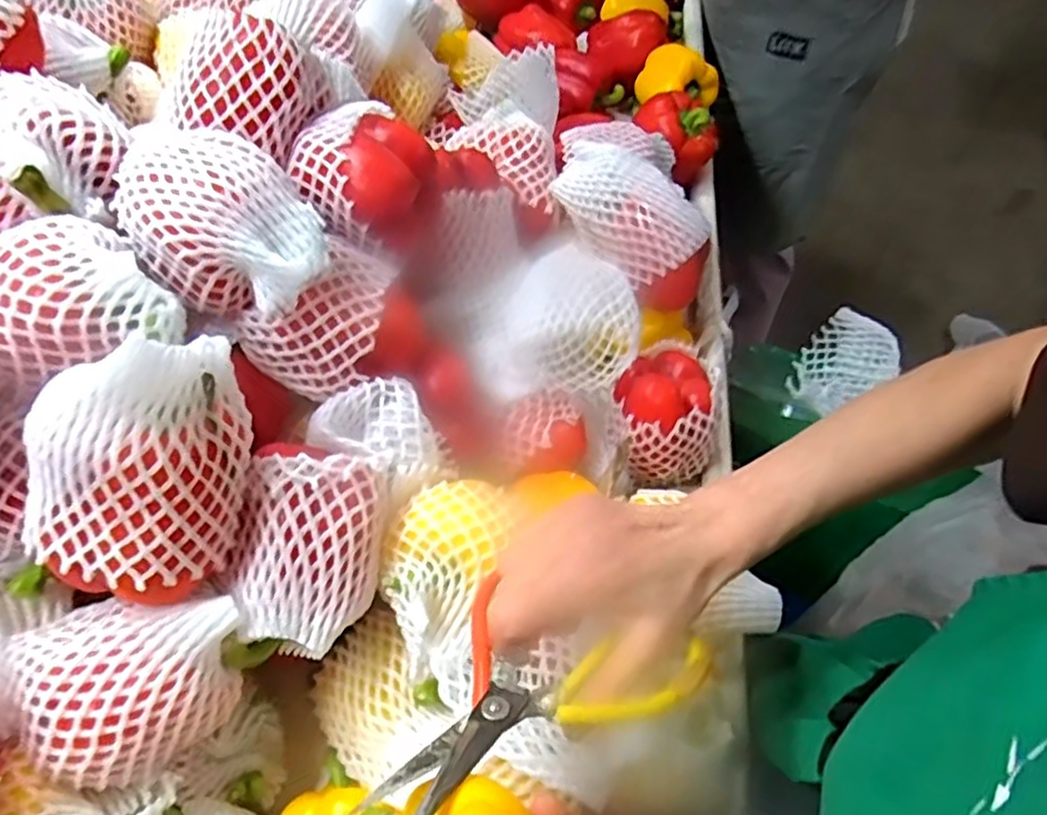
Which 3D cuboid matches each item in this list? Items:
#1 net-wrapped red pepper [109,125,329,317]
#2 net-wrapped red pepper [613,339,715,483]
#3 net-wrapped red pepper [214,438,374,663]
[{"bbox_3d":[-0.165,-0.104,0.378,0.105,0.062,0.090,38,66,23],"label":"net-wrapped red pepper"},{"bbox_3d":[0.108,0.005,0.523,0.079,0.079,0.098,-5,57,-1],"label":"net-wrapped red pepper"},{"bbox_3d":[-0.118,0.070,0.367,0.075,0.060,0.108,11,59,9],"label":"net-wrapped red pepper"}]

